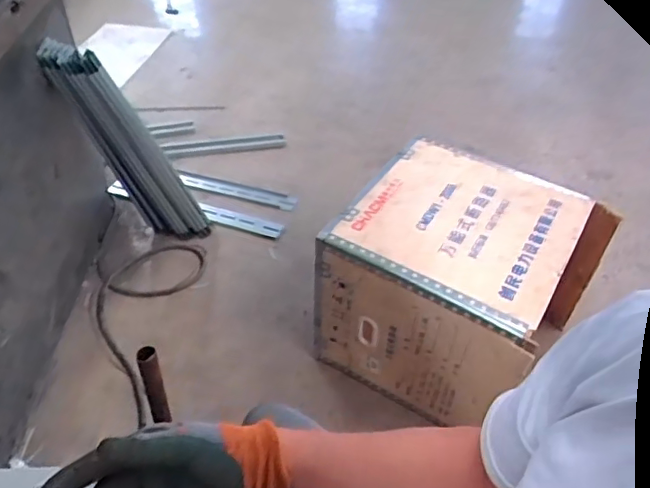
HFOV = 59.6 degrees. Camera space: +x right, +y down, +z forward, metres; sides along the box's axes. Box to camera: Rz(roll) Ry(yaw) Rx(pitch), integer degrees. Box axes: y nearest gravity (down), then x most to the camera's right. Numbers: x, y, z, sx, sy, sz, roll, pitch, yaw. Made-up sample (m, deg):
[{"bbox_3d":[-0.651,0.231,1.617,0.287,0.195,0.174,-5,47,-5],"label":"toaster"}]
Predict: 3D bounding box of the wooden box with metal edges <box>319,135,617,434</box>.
[{"bbox_3d":[0.345,0.087,1.467,0.528,0.423,0.575,28,49,26],"label":"wooden box with metal edges"}]

